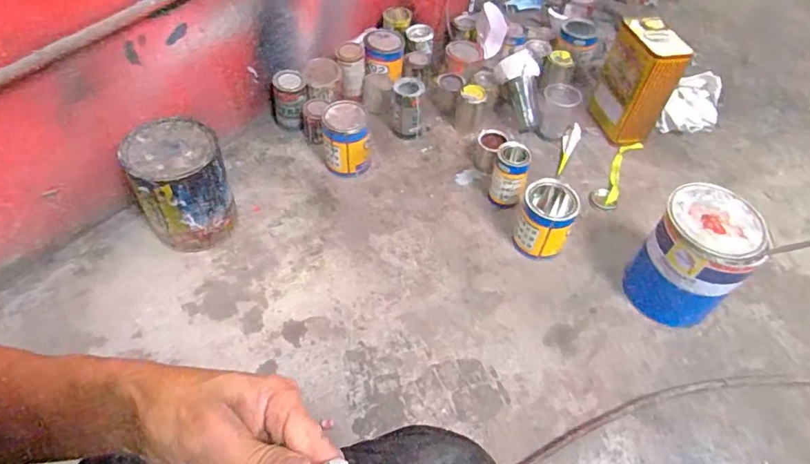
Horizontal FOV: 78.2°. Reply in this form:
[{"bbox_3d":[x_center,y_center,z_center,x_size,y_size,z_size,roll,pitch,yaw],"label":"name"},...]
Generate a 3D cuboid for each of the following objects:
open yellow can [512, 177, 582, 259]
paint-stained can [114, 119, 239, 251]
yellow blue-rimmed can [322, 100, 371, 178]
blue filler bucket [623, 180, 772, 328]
[{"bbox_3d":[0.281,-0.020,1.000,0.103,0.130,0.108,2,53,-2],"label":"open yellow can"},{"bbox_3d":[-0.418,-0.083,0.956,0.154,0.208,0.156,-15,55,-15],"label":"paint-stained can"},{"bbox_3d":[-0.130,-0.205,1.120,0.098,0.136,0.103,-1,53,-5],"label":"yellow blue-rimmed can"},{"bbox_3d":[0.514,0.051,0.905,0.155,0.217,0.164,2,53,-2],"label":"blue filler bucket"}]

